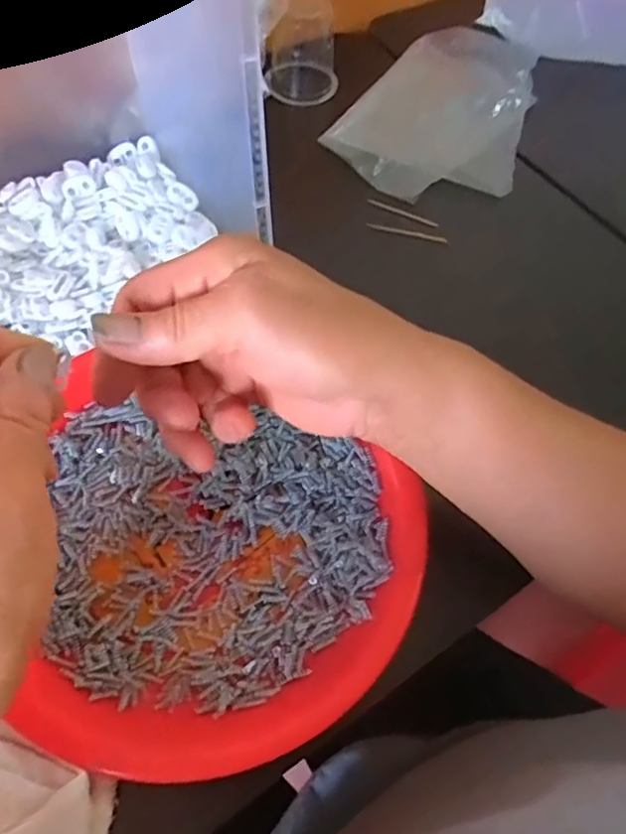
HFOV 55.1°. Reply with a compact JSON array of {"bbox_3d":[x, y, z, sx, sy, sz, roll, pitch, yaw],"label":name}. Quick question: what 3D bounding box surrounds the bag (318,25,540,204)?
[{"bbox_3d":[0.123,-0.264,0.517,0.142,0.024,0.220,29,62,12],"label":"bag"}]

